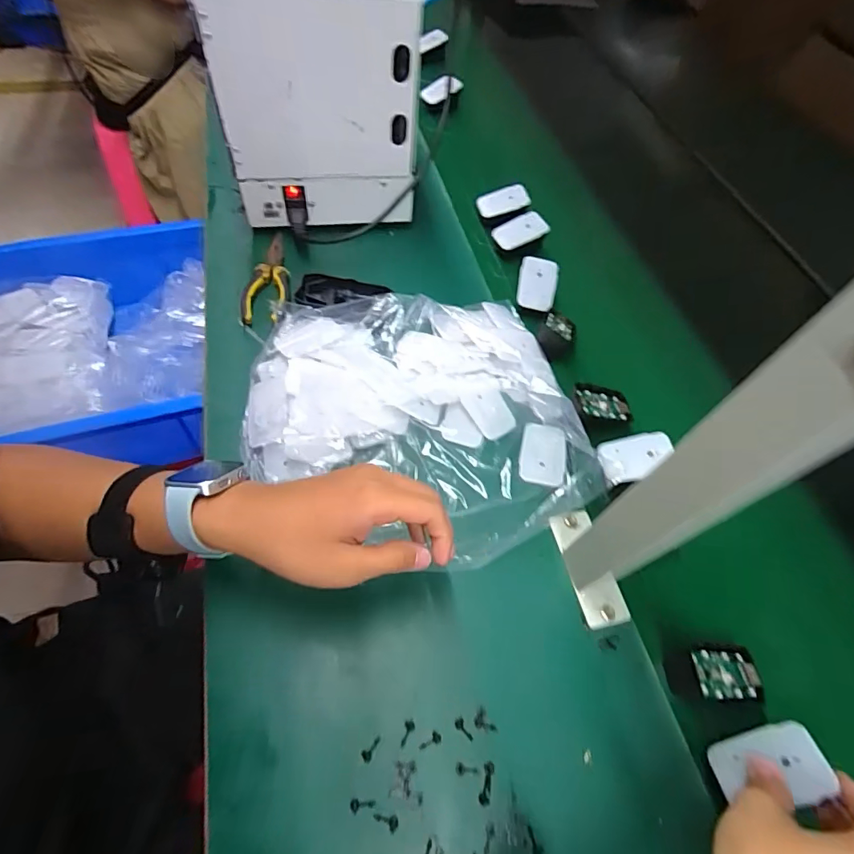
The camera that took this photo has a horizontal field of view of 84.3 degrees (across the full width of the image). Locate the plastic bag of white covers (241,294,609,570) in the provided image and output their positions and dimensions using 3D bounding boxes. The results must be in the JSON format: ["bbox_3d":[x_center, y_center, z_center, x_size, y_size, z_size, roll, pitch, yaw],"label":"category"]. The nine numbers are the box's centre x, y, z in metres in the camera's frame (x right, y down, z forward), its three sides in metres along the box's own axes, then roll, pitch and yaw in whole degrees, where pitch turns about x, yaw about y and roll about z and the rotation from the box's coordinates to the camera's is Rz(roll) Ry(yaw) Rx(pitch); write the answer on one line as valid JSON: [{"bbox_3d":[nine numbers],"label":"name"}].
[{"bbox_3d":[-0.010,-0.012,0.471,0.321,0.043,0.287,-7,62,-8],"label":"plastic bag of white covers"}]

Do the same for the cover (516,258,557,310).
[{"bbox_3d":[0.137,-0.178,0.585,0.047,0.011,0.066,10,85,-1],"label":"cover"}]

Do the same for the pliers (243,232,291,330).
[{"bbox_3d":[-0.192,-0.181,0.560,0.052,0.020,0.140,-4,59,-8],"label":"pliers"}]

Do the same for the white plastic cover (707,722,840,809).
[{"bbox_3d":[0.240,0.239,0.331,0.071,0.005,0.046,-30,30,13],"label":"white plastic cover"}]

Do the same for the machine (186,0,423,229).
[{"bbox_3d":[-0.120,-0.384,0.551,0.209,0.283,0.149,-1,59,-6],"label":"machine"}]

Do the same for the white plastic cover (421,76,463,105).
[{"bbox_3d":[0.025,-0.598,0.836,0.070,0.030,0.011,-21,40,15],"label":"white plastic cover"}]

